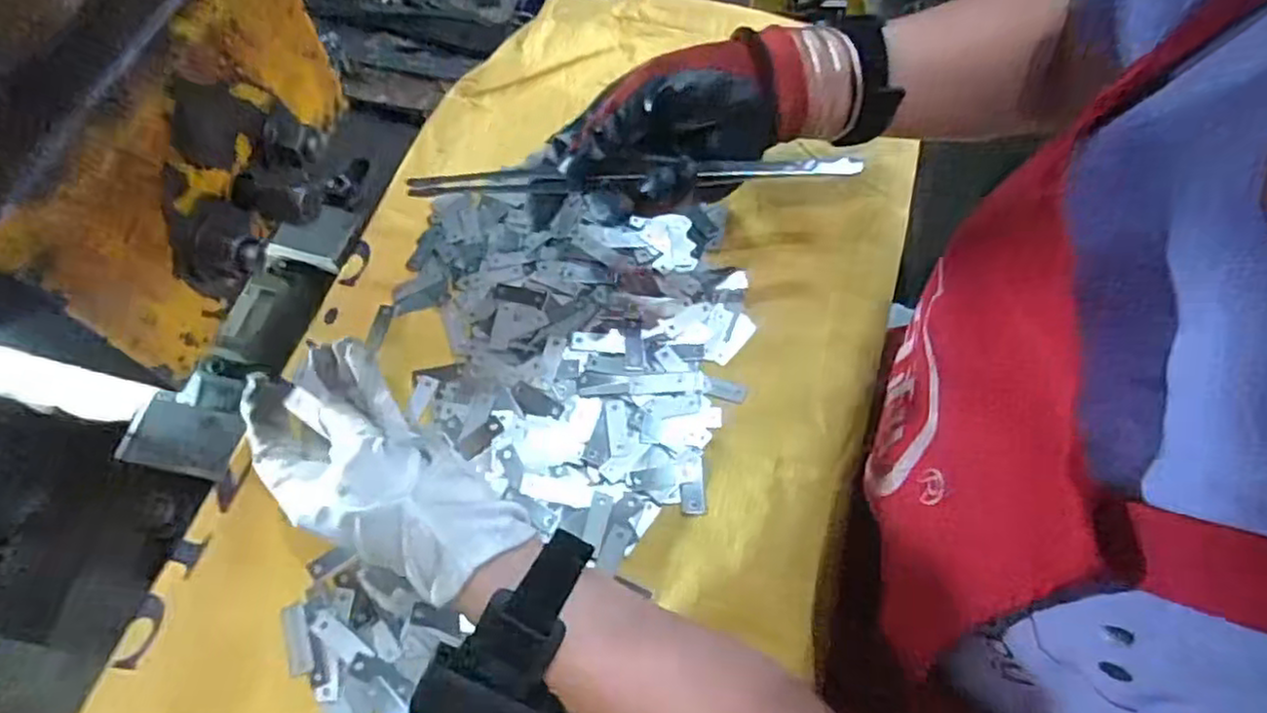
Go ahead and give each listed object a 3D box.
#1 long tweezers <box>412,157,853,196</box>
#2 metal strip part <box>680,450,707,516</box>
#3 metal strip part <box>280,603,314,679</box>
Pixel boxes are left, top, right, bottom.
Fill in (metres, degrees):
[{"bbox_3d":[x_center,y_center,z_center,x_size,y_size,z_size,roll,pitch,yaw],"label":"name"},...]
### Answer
[{"bbox_3d":[0.000,-0.101,0.393,0.252,0.015,0.011,-2,64,2],"label":"long tweezers"},{"bbox_3d":[0.034,0.073,0.410,0.015,0.004,0.039,-2,63,1],"label":"metal strip part"},{"bbox_3d":[-0.180,0.151,0.378,0.013,0.004,0.037,-19,64,-7],"label":"metal strip part"}]

